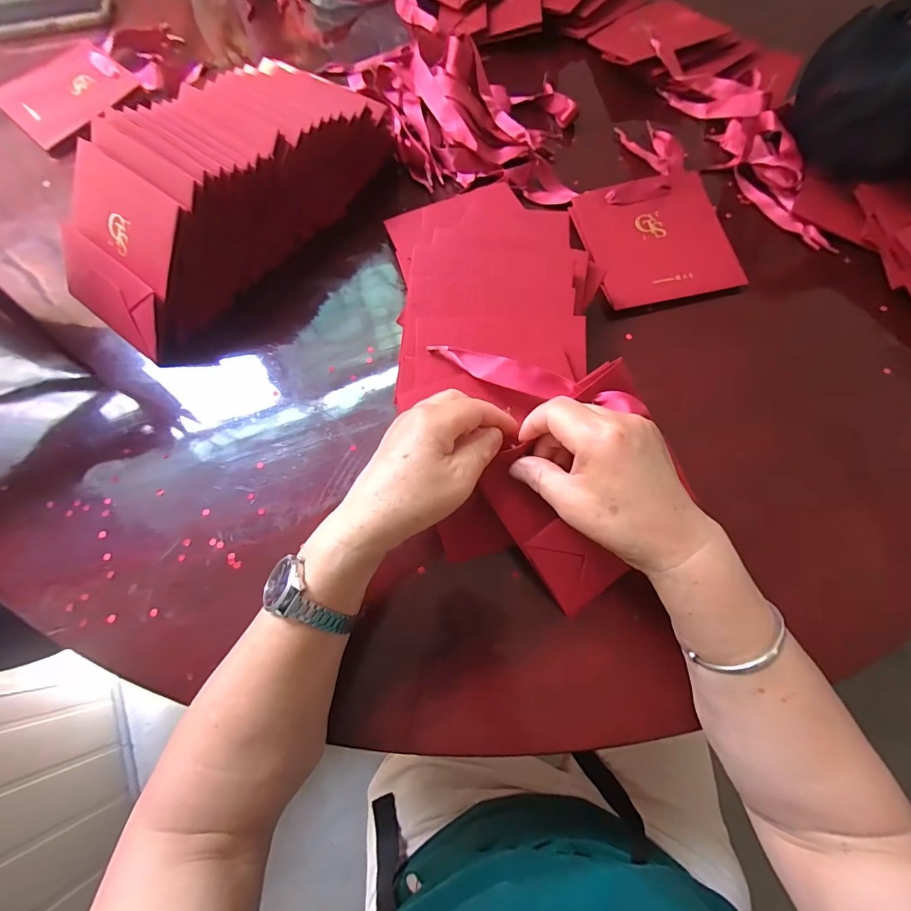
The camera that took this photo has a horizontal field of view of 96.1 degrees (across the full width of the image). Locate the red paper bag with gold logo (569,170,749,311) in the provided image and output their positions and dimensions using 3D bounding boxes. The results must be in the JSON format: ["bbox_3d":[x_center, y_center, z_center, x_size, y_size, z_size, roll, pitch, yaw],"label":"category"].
[{"bbox_3d":[0.202,-0.218,0.409,0.141,0.024,0.136,-13,67,-5],"label":"red paper bag with gold logo"}]

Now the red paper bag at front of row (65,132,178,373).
[{"bbox_3d":[-0.296,-0.173,0.357,0.142,0.139,0.010,36,27,15],"label":"red paper bag at front of row"}]

